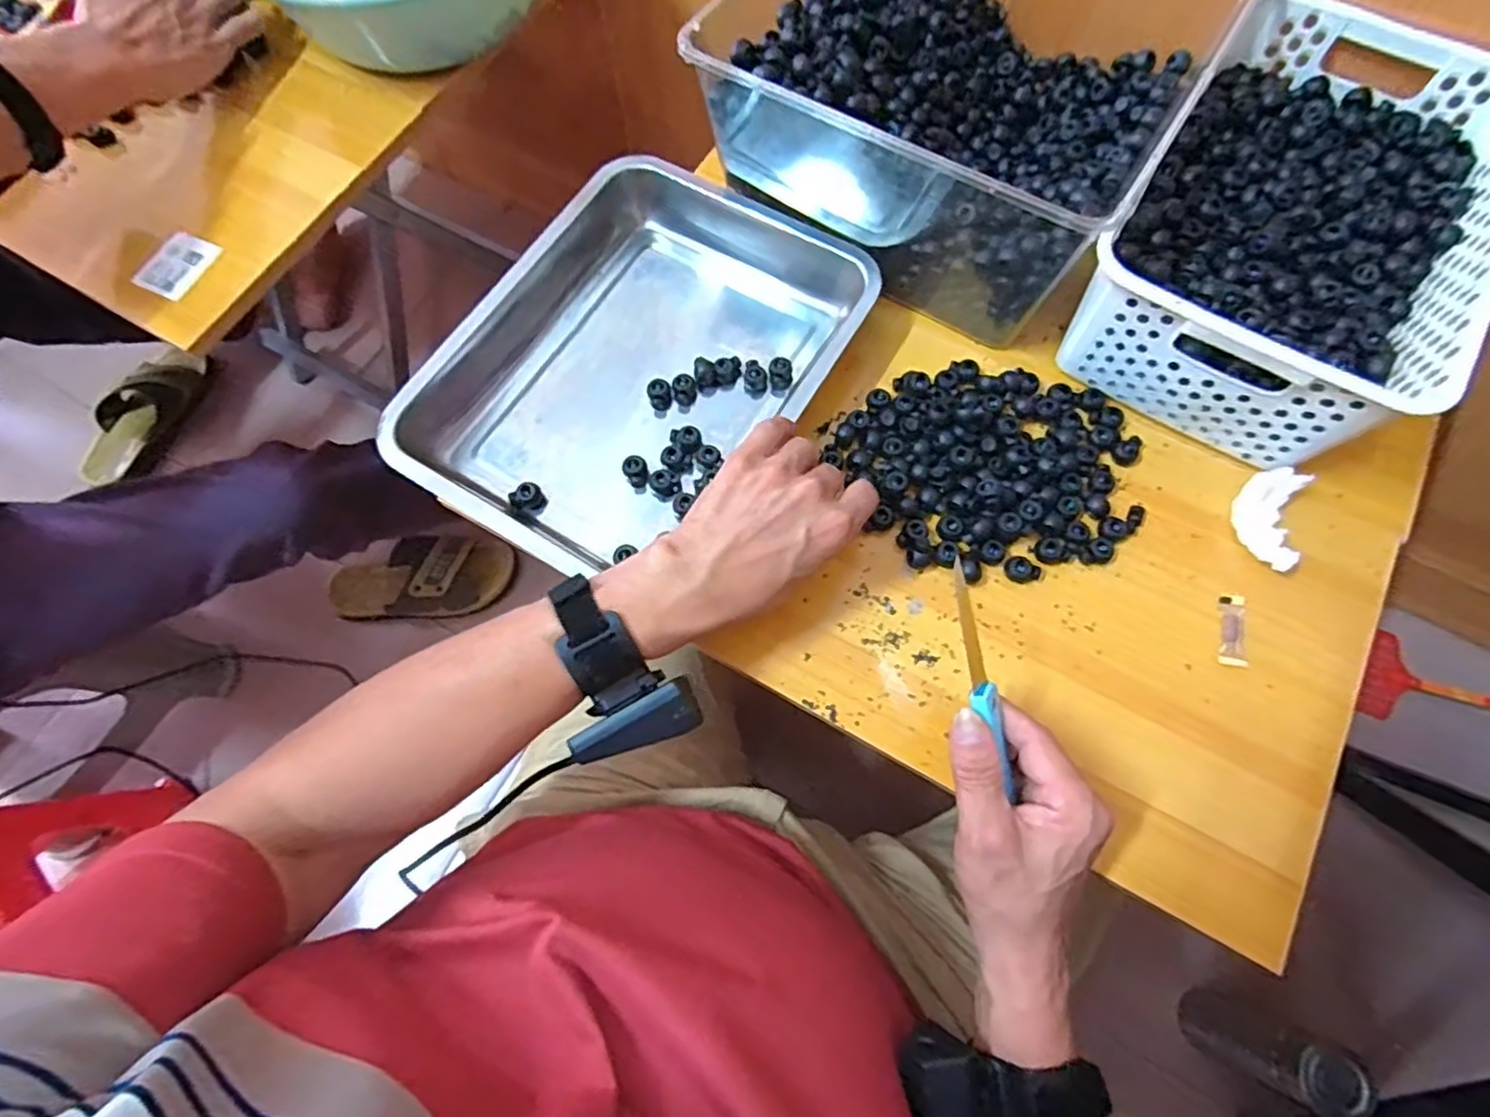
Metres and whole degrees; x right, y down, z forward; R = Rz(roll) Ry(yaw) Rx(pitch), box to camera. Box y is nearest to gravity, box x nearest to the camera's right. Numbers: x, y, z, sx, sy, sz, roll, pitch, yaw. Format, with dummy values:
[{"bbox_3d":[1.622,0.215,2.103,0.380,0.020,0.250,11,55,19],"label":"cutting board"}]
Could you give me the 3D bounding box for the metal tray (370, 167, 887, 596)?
[{"bbox_3d":[-0.069,-0.141,0.499,0.241,0.060,0.323,30,74,12],"label":"metal tray"}]

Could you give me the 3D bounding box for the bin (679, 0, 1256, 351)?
[{"bbox_3d":[0.164,-0.356,0.511,0.287,0.123,0.310,32,75,12],"label":"bin"}]

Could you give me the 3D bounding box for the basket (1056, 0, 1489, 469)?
[{"bbox_3d":[0.376,-0.224,0.464,0.201,0.092,0.303,33,75,13],"label":"basket"}]

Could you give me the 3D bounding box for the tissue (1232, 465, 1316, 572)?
[{"bbox_3d":[0.345,-0.025,0.446,0.032,0.024,0.066,12,71,6],"label":"tissue"}]

